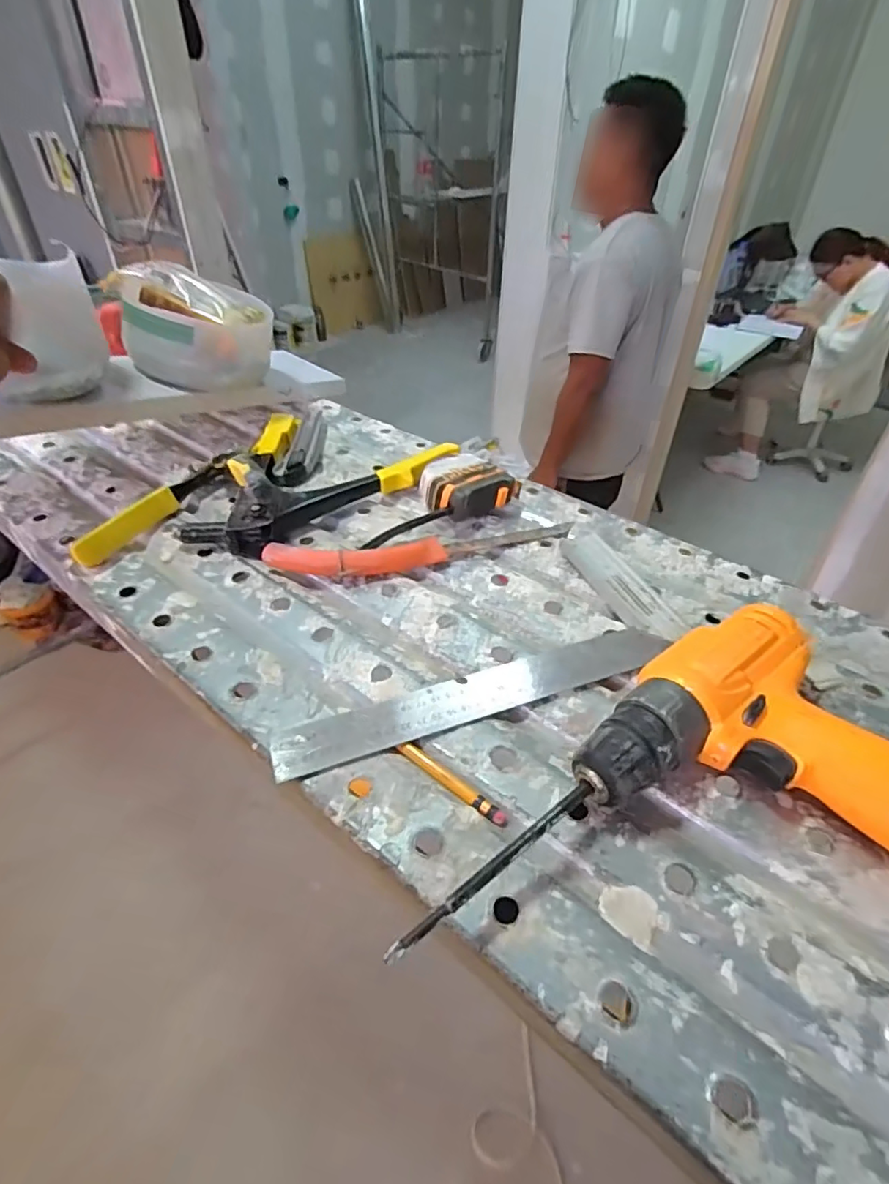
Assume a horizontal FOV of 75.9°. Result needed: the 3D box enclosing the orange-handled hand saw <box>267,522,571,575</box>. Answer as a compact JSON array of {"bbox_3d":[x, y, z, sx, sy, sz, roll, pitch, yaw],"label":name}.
[{"bbox_3d":[-0.011,-0.039,0.480,0.266,0.023,0.034,-10,42,-13],"label":"orange-handled hand saw"}]

